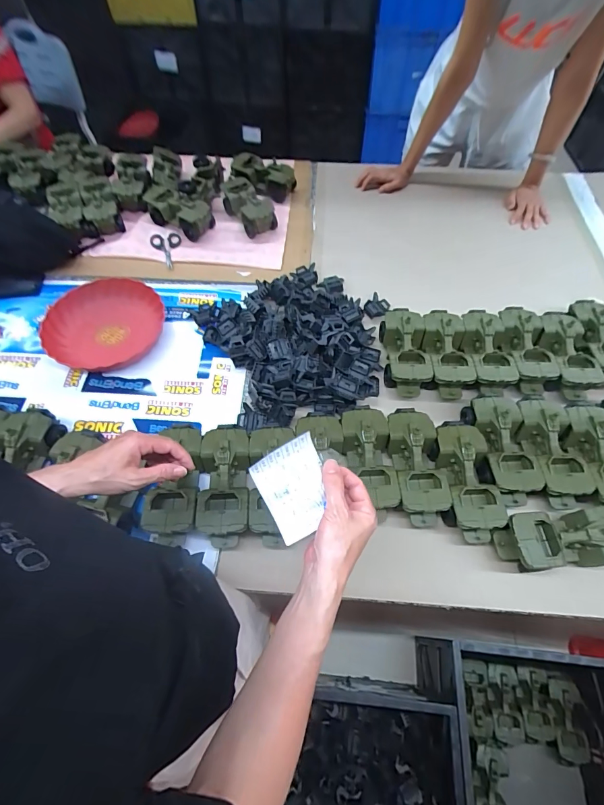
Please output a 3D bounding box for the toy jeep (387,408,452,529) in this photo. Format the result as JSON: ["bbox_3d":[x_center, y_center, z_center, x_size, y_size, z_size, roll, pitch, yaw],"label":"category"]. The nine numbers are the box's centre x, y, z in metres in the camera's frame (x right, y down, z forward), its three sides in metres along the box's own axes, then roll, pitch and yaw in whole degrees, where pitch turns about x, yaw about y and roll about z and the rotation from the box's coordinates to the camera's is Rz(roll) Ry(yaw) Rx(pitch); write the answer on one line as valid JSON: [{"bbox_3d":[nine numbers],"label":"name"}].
[{"bbox_3d":[0.194,0.106,0.647,0.083,0.070,0.198,0,60,0],"label":"toy jeep"}]

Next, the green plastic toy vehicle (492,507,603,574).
[{"bbox_3d":[0.409,0.211,0.586,0.203,0.068,0.081,-4,60,-3],"label":"green plastic toy vehicle"}]

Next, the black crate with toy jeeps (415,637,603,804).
[{"bbox_3d":[0.548,0.820,0.874,0.464,0.324,0.431,5,60,3],"label":"black crate with toy jeeps"}]

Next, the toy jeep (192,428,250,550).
[{"bbox_3d":[-0.124,0.134,0.625,0.087,0.073,0.194,-3,60,-2],"label":"toy jeep"}]

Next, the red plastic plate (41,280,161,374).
[{"bbox_3d":[-0.415,-0.164,0.804,0.226,0.060,0.219,0,60,0],"label":"red plastic plate"}]

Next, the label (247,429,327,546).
[{"bbox_3d":[-0.005,0.090,0.398,0.071,0.011,0.093,-28,98,-14],"label":"label"}]

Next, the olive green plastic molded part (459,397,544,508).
[{"bbox_3d":[0.352,0.077,0.658,0.088,0.065,0.194,-2,60,-2],"label":"olive green plastic molded part"}]

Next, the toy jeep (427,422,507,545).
[{"bbox_3d":[0.273,0.127,0.633,0.084,0.074,0.198,0,60,0],"label":"toy jeep"}]

